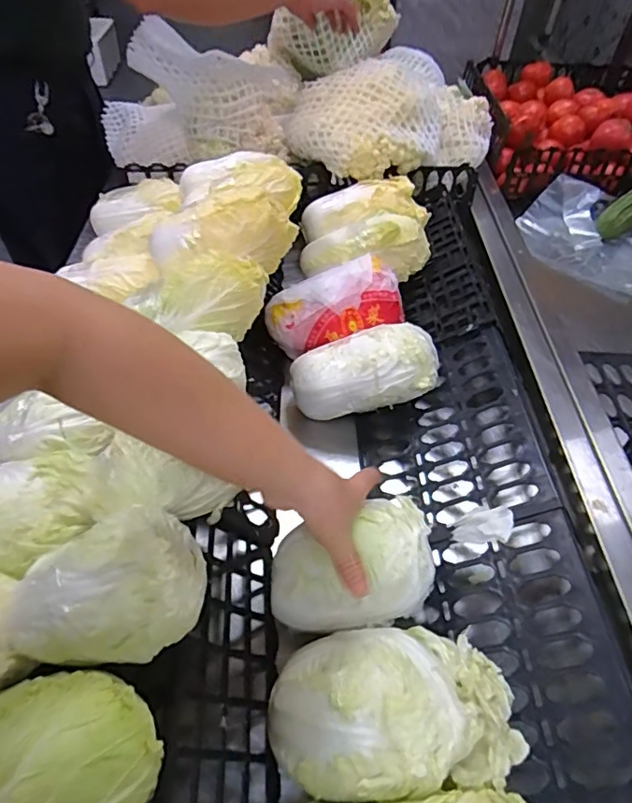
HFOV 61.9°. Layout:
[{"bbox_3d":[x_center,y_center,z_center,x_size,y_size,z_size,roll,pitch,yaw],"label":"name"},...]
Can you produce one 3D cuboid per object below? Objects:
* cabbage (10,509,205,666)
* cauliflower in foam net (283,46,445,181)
[{"bbox_3d":[-0.152,0.135,0.374,0.139,0.078,0.084,-14,51,-15],"label":"cabbage"},{"bbox_3d":[0.087,-0.482,0.895,0.266,0.143,0.231,3,49,-1],"label":"cauliflower in foam net"}]

